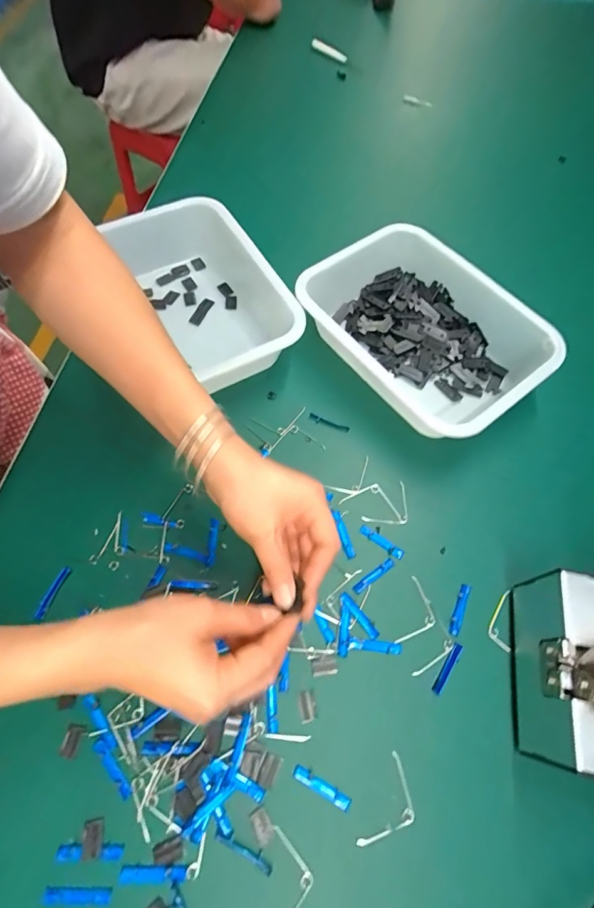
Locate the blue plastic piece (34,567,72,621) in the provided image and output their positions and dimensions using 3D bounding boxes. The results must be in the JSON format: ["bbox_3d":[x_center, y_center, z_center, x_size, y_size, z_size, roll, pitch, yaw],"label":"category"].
[{"bbox_3d":[-0.207,0.117,0.371,0.008,0.004,0.043,18,64,9],"label":"blue plastic piece"}]

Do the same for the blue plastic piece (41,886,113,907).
[{"bbox_3d":[-0.145,0.292,0.289,0.043,0.006,0.008,2,64,-1],"label":"blue plastic piece"}]

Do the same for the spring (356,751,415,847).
[{"bbox_3d":[0.070,0.256,0.316,0.029,0.009,0.062,29,66,14],"label":"spring"}]

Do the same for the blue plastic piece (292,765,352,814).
[{"bbox_3d":[0.018,0.245,0.320,0.045,0.004,0.010,28,66,11],"label":"blue plastic piece"}]

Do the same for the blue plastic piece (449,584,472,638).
[{"bbox_3d":[0.140,0.133,0.375,0.009,0.004,0.044,23,65,9],"label":"blue plastic piece"}]

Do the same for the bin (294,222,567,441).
[{"bbox_3d":[0.133,-0.126,0.470,0.182,0.067,0.239,-34,70,-17],"label":"bin"}]

